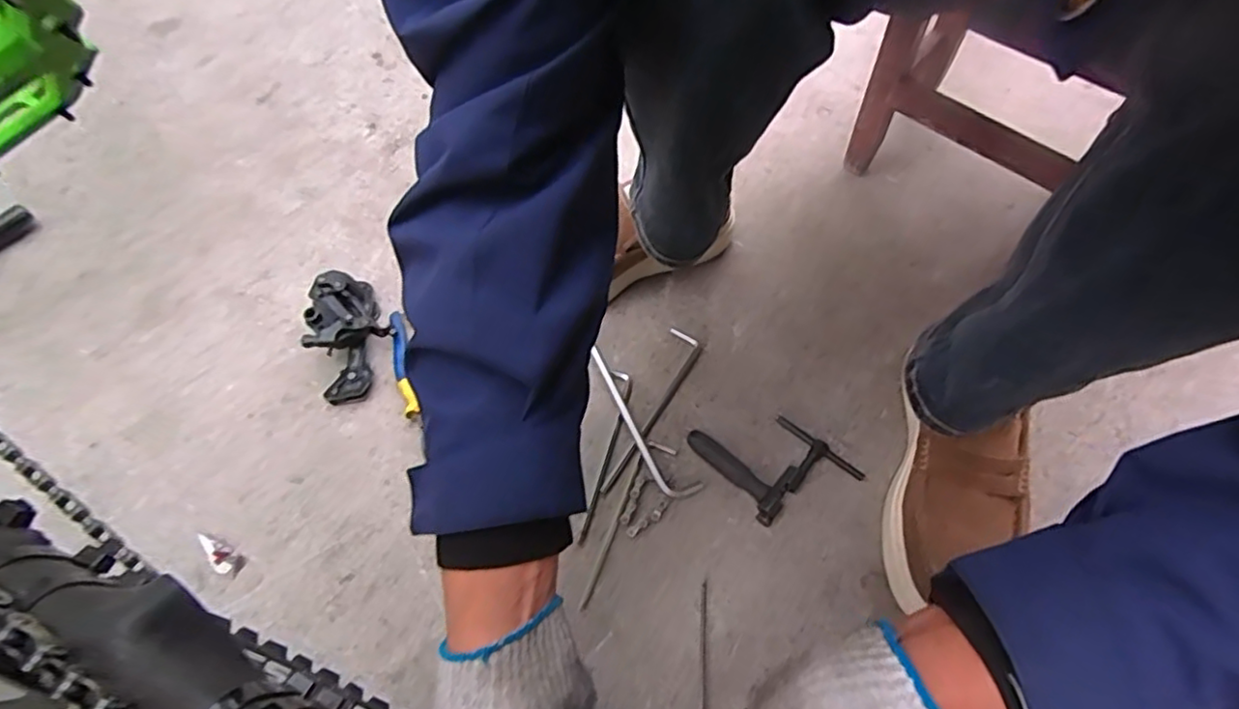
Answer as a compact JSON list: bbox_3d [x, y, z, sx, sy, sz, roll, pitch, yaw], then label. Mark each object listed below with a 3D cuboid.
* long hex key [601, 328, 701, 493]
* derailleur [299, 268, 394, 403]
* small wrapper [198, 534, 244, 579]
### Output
[{"bbox_3d":[0.030,0.055,0.626,0.033,0.008,0.186,23,64,14],"label":"long hex key"},{"bbox_3d":[-0.279,-0.024,0.646,0.076,0.063,0.128,-22,63,-10],"label":"derailleur"},{"bbox_3d":[-0.359,0.178,0.569,0.054,0.004,0.020,32,67,18],"label":"small wrapper"}]

